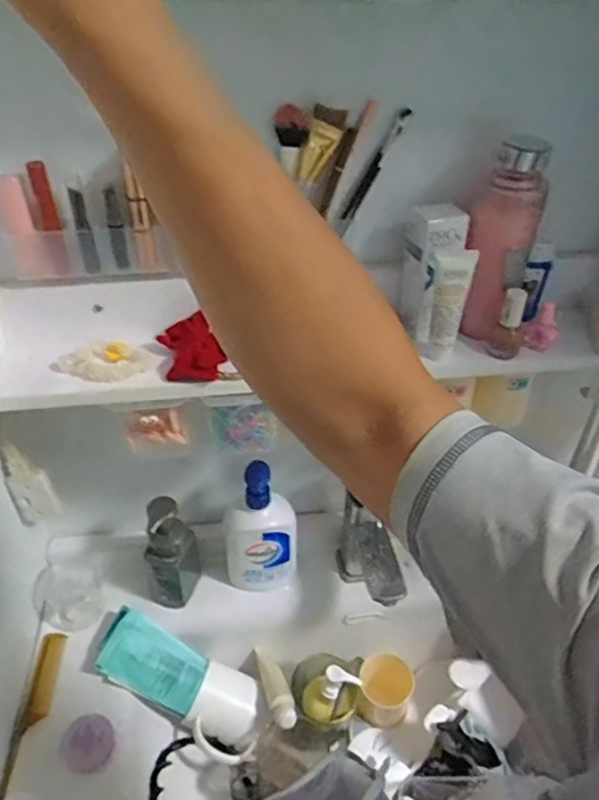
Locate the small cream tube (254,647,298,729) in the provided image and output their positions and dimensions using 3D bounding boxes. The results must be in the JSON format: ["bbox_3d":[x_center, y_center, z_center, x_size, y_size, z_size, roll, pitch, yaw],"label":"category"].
[{"bbox_3d":[-0.029,0.351,0.735,0.029,0.026,0.136,-10,14,-15],"label":"small cream tube"}]

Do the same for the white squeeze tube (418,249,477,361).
[{"bbox_3d":[0.137,-0.088,0.557,0.034,0.098,0.028,16,40,19],"label":"white squeeze tube"}]

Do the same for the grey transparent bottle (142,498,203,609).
[{"bbox_3d":[-0.157,0.185,0.736,0.045,0.159,0.069,10,38,11],"label":"grey transparent bottle"}]

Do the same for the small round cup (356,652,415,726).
[{"bbox_3d":[0.109,0.375,0.776,0.065,0.071,0.072,10,38,11],"label":"small round cup"}]

